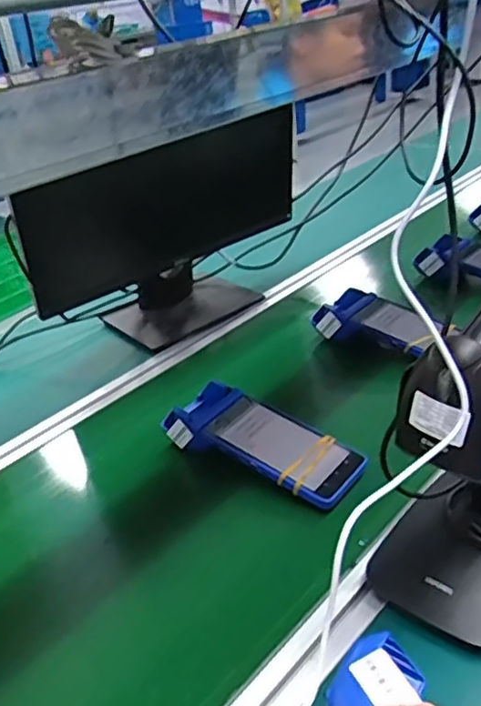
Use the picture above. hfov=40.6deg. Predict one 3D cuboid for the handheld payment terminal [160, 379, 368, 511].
[{"bbox_3d":[0.022,0.101,0.710,0.236,0.059,0.091,16,37,36],"label":"handheld payment terminal"}]

